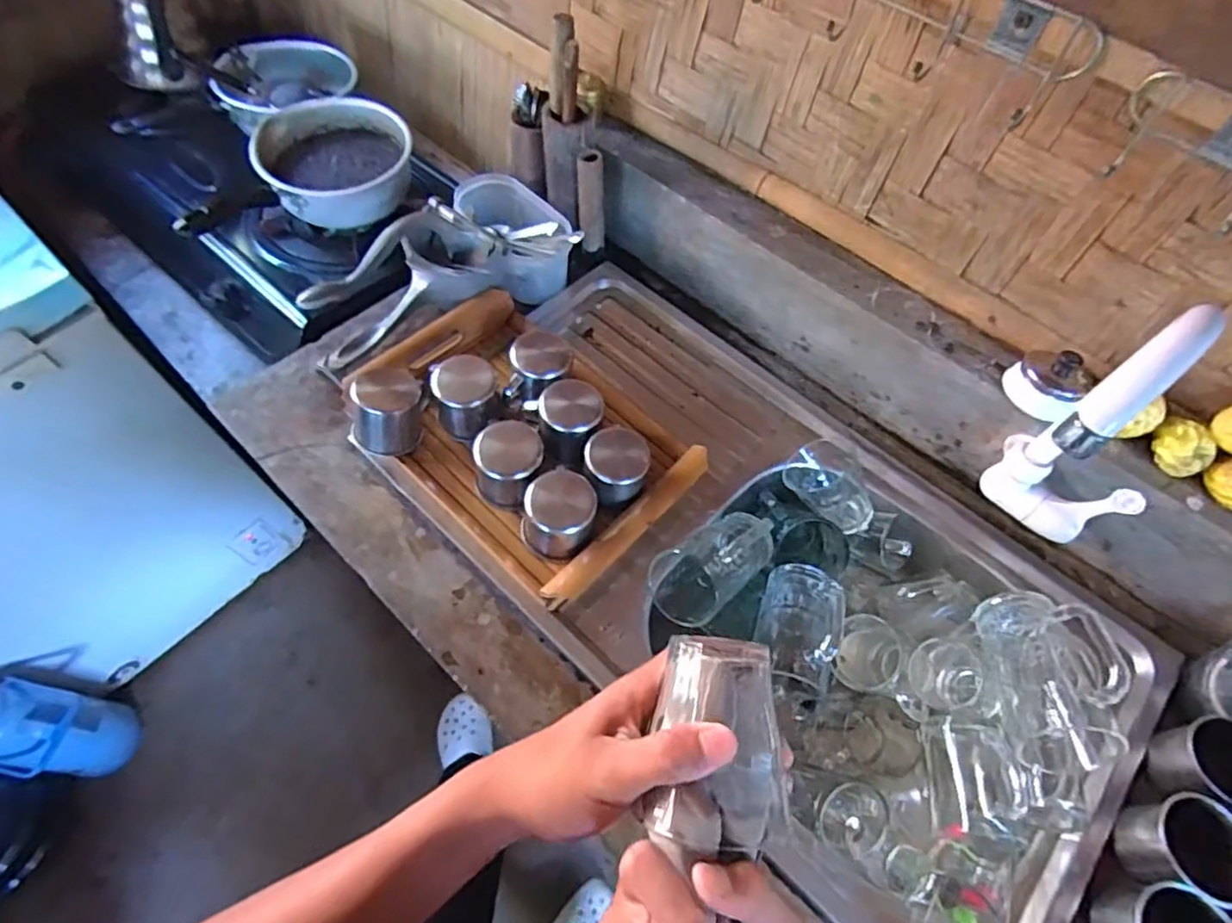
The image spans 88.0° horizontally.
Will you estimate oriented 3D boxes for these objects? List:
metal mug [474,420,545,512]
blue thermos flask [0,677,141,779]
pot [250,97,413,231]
[{"bbox_3d":[-0.102,0.003,0.629,0.070,0.077,0.067,25,62,12],"label":"metal mug"},{"bbox_3d":[-1.030,0.494,1.168,0.132,0.366,0.135,1,60,-2],"label":"blue thermos flask"},{"bbox_3d":[-0.374,-0.406,0.862,0.194,0.066,0.173,-12,61,-10],"label":"pot"}]

